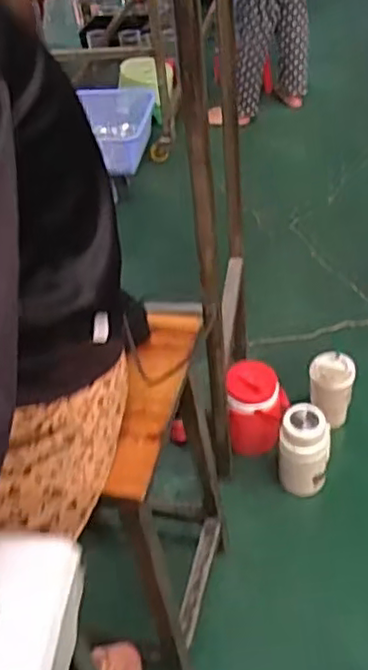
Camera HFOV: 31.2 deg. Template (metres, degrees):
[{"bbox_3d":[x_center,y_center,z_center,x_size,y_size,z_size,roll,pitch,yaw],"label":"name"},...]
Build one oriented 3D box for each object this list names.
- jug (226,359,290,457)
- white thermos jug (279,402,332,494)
[{"bbox_3d":[0.161,0.153,1.445,0.125,0.197,0.132,-1,44,7],"label":"jug"},{"bbox_3d":[0.254,0.244,1.388,0.104,0.219,0.098,6,46,14],"label":"white thermos jug"}]

